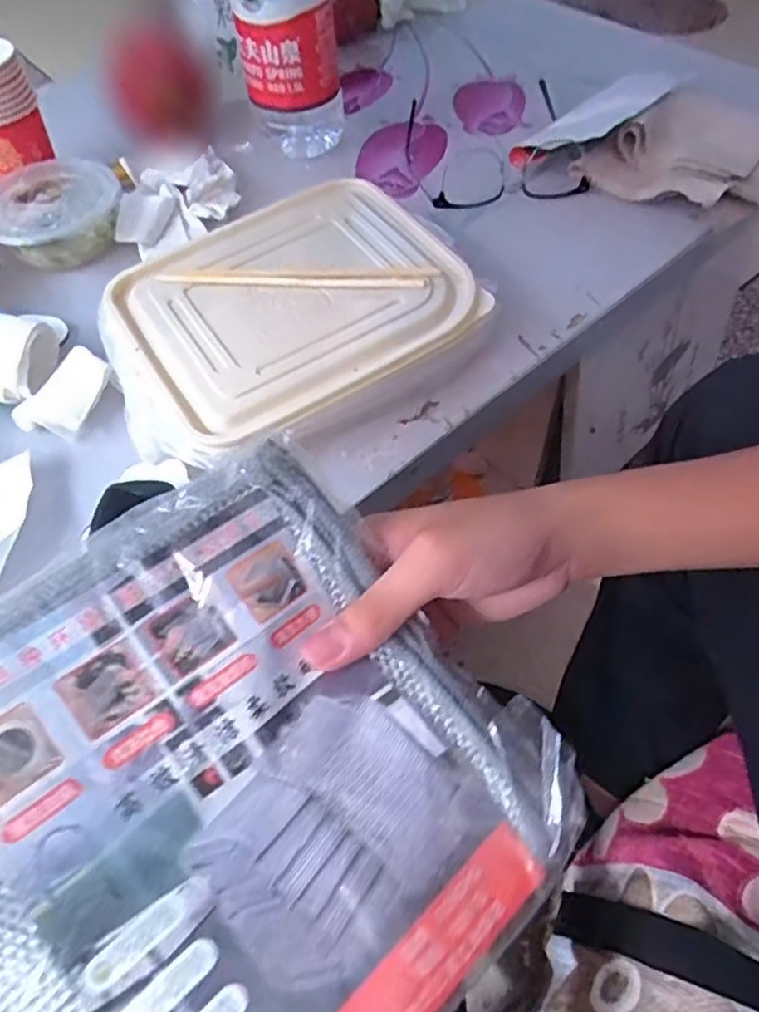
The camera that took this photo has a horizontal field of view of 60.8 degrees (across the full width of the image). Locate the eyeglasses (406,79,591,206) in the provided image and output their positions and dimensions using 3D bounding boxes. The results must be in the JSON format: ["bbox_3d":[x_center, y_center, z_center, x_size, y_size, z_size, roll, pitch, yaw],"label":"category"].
[{"bbox_3d":[0.101,-0.326,0.583,0.144,0.041,0.147,-6,56,-1],"label":"eyeglasses"}]

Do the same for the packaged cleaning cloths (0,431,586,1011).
[{"bbox_3d":[-0.053,0.100,0.222,0.204,0.022,0.197,-35,83,-25],"label":"packaged cleaning cloths"}]

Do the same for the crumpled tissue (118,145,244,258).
[{"bbox_3d":[-0.173,-0.263,0.559,0.087,0.025,0.115,3,57,6],"label":"crumpled tissue"}]

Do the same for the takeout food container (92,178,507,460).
[{"bbox_3d":[-0.067,-0.131,0.458,0.250,0.052,0.201,-31,60,-16],"label":"takeout food container"}]

